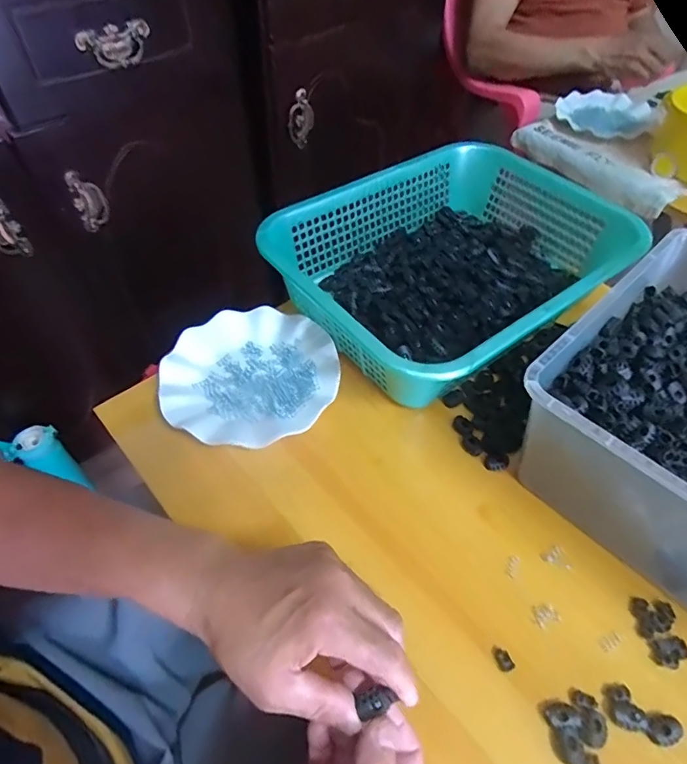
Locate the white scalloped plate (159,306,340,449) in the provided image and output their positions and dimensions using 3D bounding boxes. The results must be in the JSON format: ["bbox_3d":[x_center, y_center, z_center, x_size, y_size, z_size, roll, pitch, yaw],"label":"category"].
[{"bbox_3d":[-0.098,-0.009,0.528,0.179,0.024,0.170,0,51,0],"label":"white scalloped plate"}]

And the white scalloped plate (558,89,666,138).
[{"bbox_3d":[0.513,-0.520,0.950,0.185,0.022,0.184,20,54,16],"label":"white scalloped plate"}]

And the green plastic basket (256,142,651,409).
[{"bbox_3d":[0.134,-0.147,0.583,0.384,0.086,0.297,-31,57,-23],"label":"green plastic basket"}]

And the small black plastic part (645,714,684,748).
[{"bbox_3d":[0.222,0.241,0.339,0.024,0.006,0.017,-8,51,-7],"label":"small black plastic part"}]

